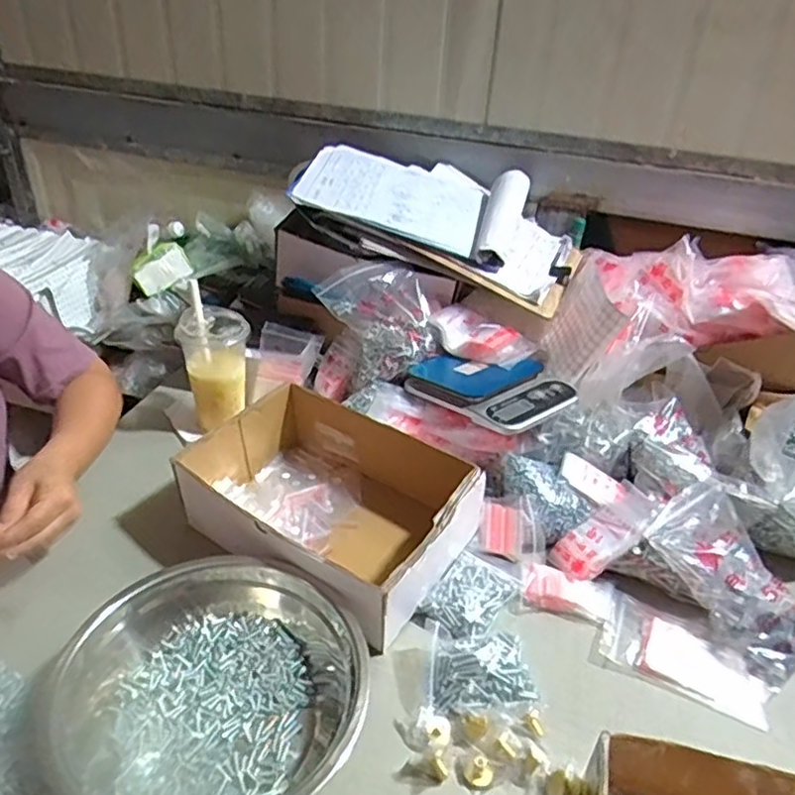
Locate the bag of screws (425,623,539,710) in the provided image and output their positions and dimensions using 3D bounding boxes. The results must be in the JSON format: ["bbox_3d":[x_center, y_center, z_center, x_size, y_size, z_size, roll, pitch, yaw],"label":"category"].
[{"bbox_3d":[0.080,0.257,0.607,0.097,0.014,0.076,8,53,5],"label":"bag of screws"}]

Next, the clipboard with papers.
[{"bbox_3d":[0.074,-0.298,0.988,0.437,0.074,0.263,25,44,4],"label":"clipboard with papers"}]

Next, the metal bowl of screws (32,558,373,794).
[{"bbox_3d":[-0.164,0.248,0.558,0.271,0.063,0.249,3,33,-2],"label":"metal bowl of screws"}]

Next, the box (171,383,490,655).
[{"bbox_3d":[-0.078,0.111,0.727,0.295,0.103,0.209,22,37,25],"label":"box"}]

